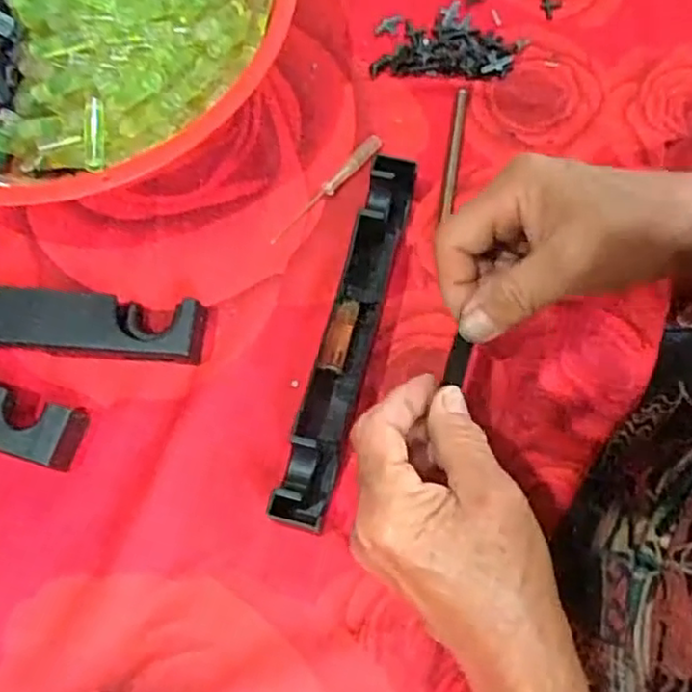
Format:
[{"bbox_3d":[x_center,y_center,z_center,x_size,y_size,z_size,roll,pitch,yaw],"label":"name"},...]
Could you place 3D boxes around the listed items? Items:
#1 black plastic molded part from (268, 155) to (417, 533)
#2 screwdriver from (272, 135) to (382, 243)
[{"bbox_3d":[0.001,-0.007,0.350,0.025,0.026,0.191,14,74,4],"label":"black plastic molded part"},{"bbox_3d":[-0.011,-0.089,0.390,0.009,0.006,0.087,44,78,12],"label":"screwdriver"}]

